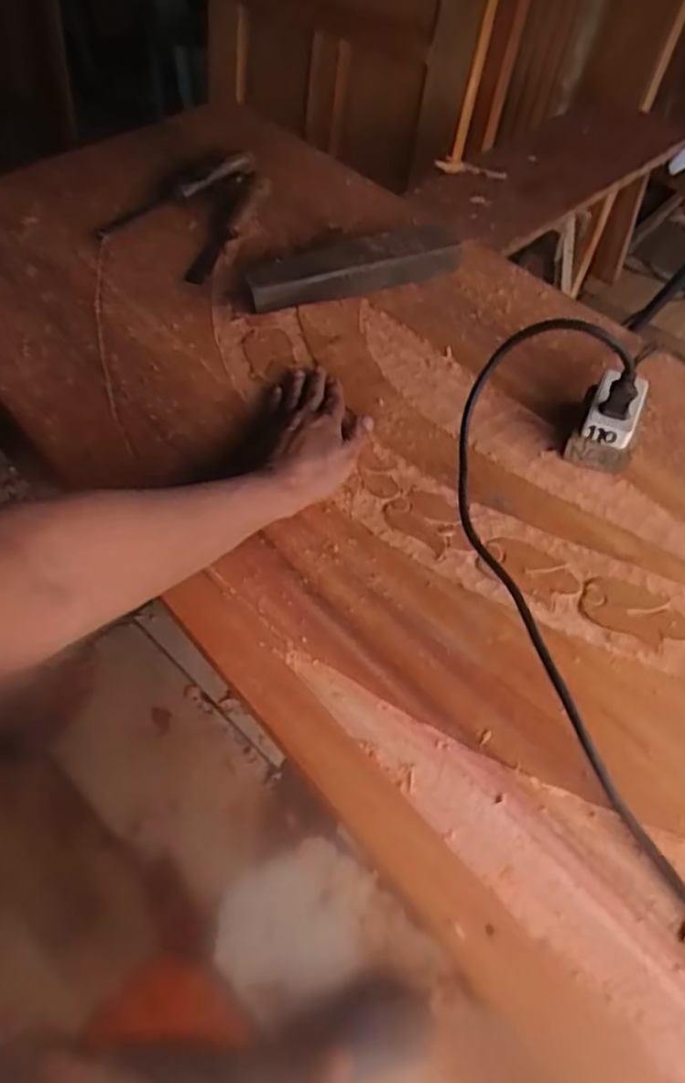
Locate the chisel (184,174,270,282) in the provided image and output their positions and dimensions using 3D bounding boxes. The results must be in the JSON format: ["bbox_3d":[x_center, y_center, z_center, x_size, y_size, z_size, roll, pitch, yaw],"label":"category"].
[{"bbox_3d":[-0.144,-0.395,0.865,0.033,0.016,0.184,27,77,17],"label":"chisel"}]

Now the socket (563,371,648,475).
[{"bbox_3d":[0.251,-0.114,0.654,0.058,0.067,0.065,15,56,8],"label":"socket"}]

